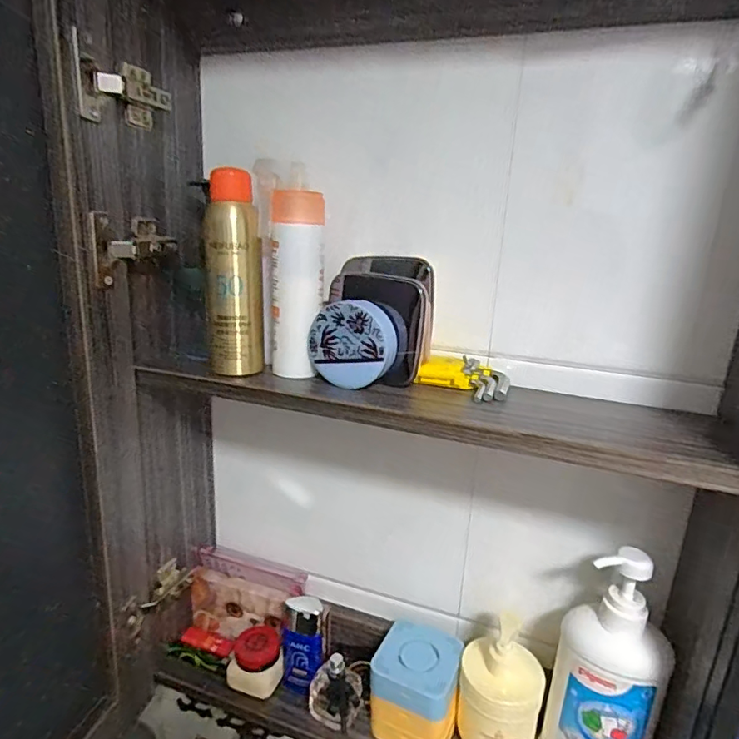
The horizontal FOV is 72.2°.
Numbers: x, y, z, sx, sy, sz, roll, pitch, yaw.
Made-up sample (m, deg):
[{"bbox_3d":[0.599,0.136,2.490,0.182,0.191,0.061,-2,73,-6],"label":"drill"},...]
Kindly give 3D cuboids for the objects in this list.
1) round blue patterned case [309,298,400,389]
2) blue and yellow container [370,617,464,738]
[{"bbox_3d":[-0.013,-0.024,0.439,0.071,0.072,0.032,6,17,25],"label":"round blue patterned case"},{"bbox_3d":[0.048,0.323,0.515,0.080,0.082,0.079,6,17,24],"label":"blue and yellow container"}]

